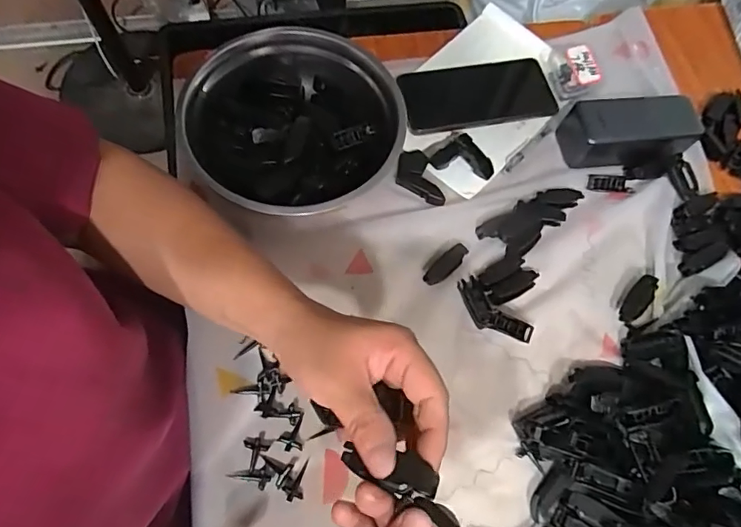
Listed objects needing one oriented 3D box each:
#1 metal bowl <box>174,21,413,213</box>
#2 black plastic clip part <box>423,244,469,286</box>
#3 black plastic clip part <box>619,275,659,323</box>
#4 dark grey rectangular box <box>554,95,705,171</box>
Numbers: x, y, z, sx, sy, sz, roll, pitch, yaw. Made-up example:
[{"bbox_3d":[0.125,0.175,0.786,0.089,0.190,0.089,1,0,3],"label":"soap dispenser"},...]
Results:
[{"bbox_3d":[-0.070,-0.128,0.476,0.193,0.073,0.196,2,68,-4],"label":"metal bowl"},{"bbox_3d":[0.073,0.000,0.462,0.052,0.015,0.017,-41,76,-18],"label":"black plastic clip part"},{"bbox_3d":[0.257,0.035,0.468,0.022,0.006,0.049,30,99,10],"label":"black plastic clip part"},{"bbox_3d":[0.272,-0.139,0.513,0.123,0.041,0.059,-1,68,-5],"label":"dark grey rectangular box"}]

